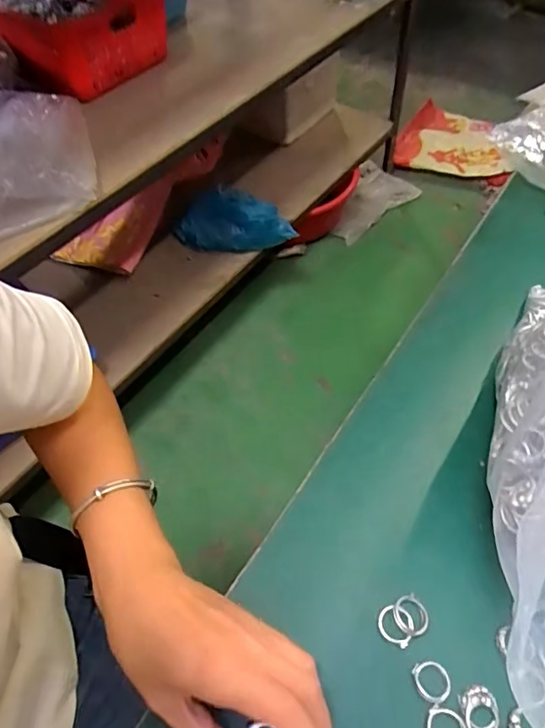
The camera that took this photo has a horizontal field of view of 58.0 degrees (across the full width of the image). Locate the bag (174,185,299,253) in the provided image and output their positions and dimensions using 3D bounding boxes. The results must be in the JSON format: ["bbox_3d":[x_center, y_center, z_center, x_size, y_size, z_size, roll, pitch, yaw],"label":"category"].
[{"bbox_3d":[-0.104,-0.359,1.209,0.293,0.135,0.121,6,54,26],"label":"bag"}]

